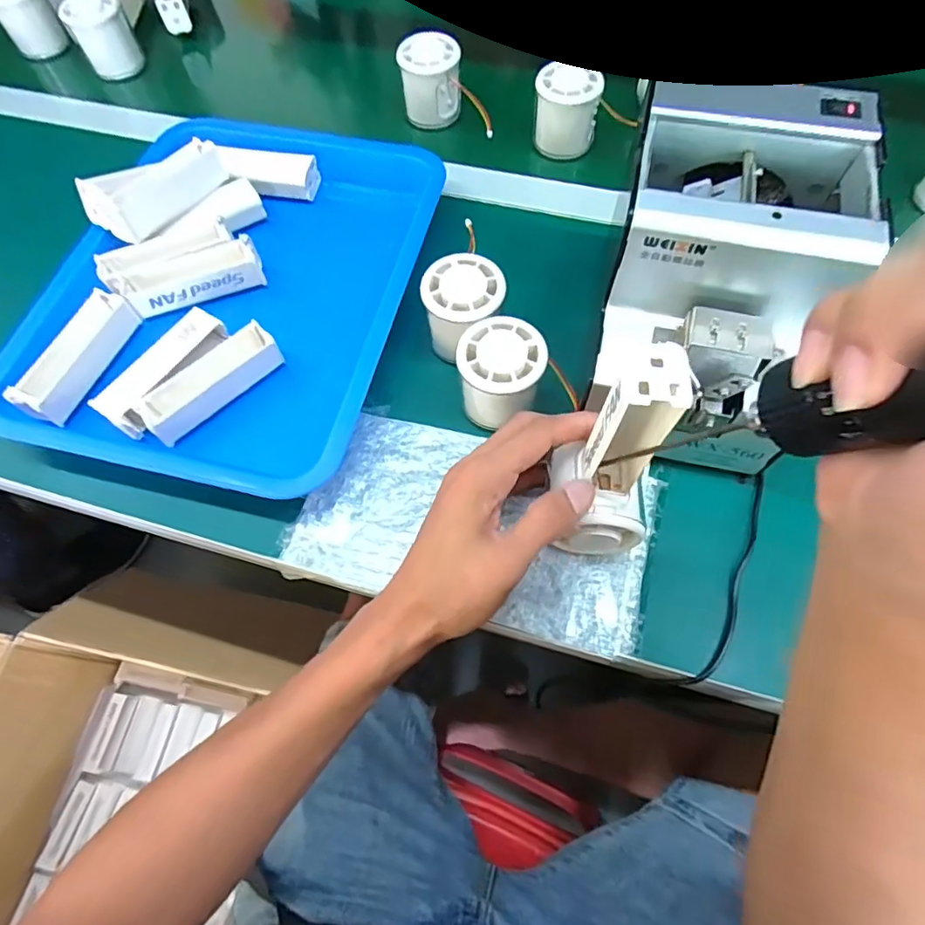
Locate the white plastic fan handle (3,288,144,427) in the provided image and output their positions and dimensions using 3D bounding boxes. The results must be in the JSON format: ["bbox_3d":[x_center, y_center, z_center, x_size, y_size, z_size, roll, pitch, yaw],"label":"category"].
[{"bbox_3d":[-0.278,-0.077,0.400,0.026,0.027,0.102,17,67,10],"label":"white plastic fan handle"}]

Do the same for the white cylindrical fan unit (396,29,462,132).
[{"bbox_3d":[-0.029,-0.363,0.530,0.054,0.058,0.054,-1,65,2],"label":"white cylindrical fan unit"}]

